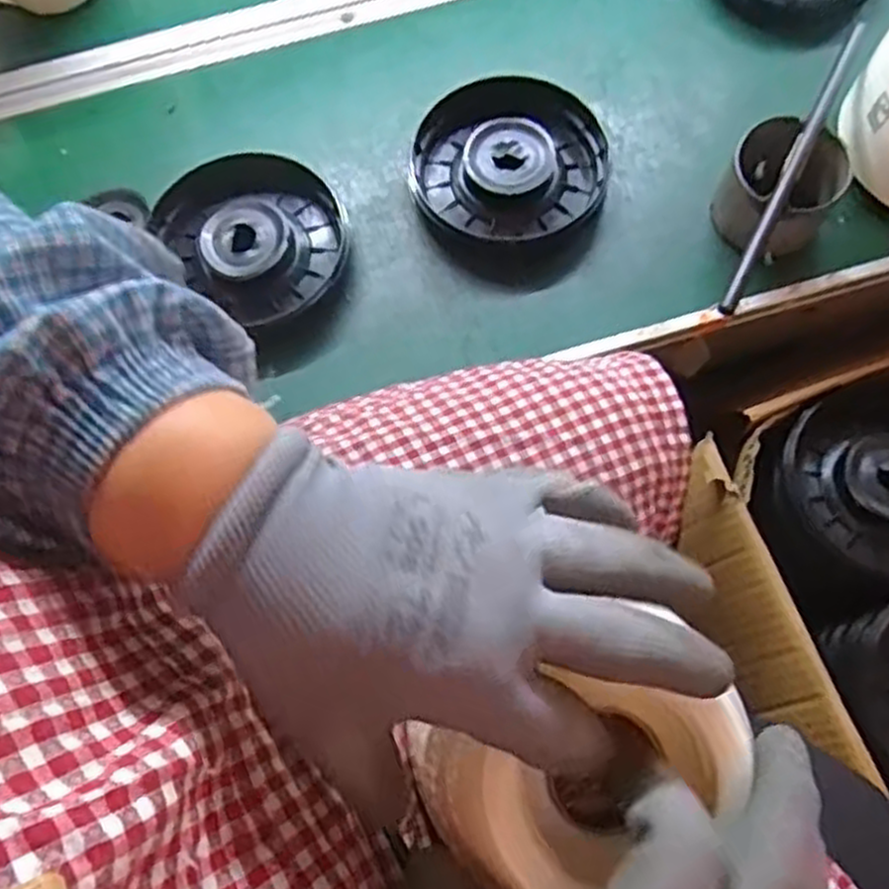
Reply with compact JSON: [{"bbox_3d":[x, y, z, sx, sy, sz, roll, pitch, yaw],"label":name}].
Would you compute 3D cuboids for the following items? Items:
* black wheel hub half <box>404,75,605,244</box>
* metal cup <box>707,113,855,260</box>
[{"bbox_3d":[0.045,-0.198,0.552,0.135,0.027,0.119,-2,69,1],"label":"black wheel hub half"},{"bbox_3d":[0.217,-0.175,0.527,0.076,0.062,0.078,-1,69,2],"label":"metal cup"}]

